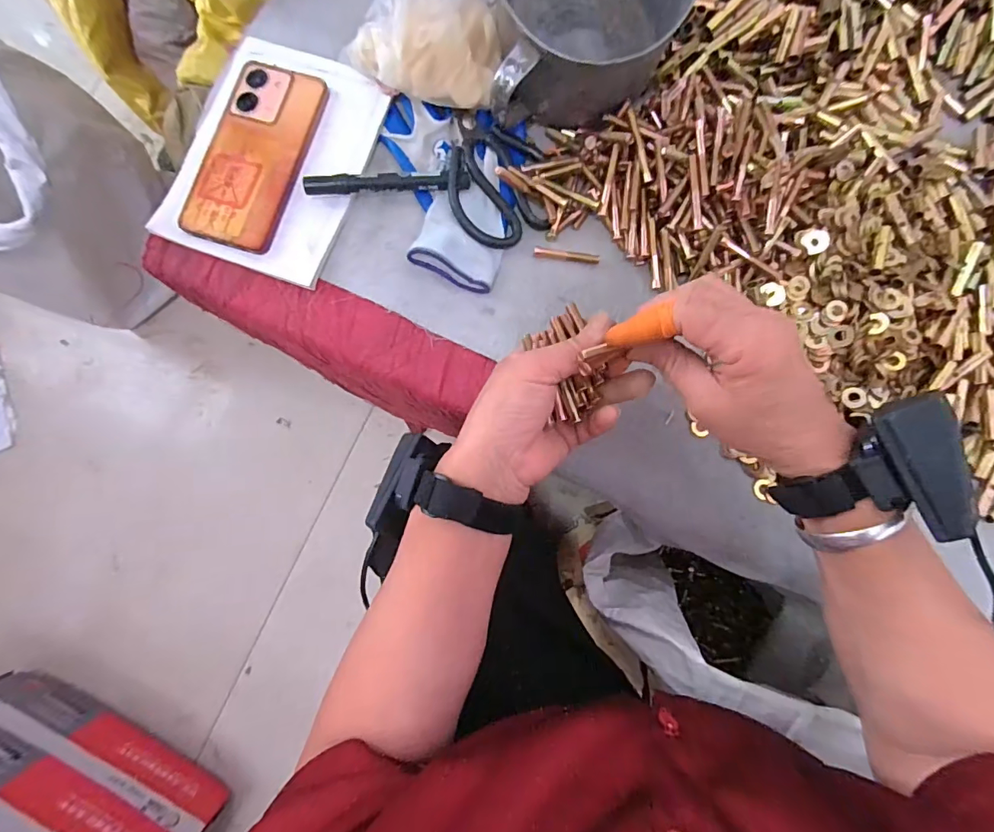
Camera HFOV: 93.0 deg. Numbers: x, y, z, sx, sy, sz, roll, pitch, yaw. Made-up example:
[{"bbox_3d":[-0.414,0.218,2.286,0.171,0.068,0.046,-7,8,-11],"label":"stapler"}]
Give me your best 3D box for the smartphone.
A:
[{"bbox_3d":[-0.206,-0.224,0.404,0.078,0.006,0.164,18,83,-3],"label":"smartphone"}]

